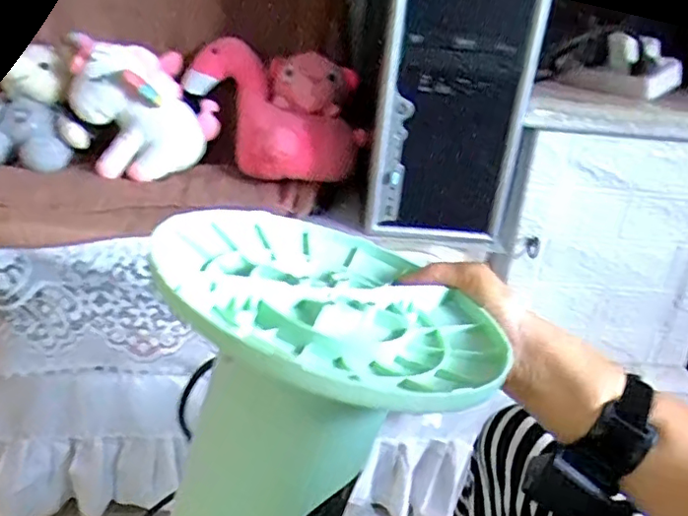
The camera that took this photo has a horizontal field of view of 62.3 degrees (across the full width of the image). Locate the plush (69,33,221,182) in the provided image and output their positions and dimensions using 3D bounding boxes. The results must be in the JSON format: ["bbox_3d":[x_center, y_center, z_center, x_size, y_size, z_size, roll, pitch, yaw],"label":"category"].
[{"bbox_3d":[-0.285,-0.208,0.813,0.190,0.196,0.110,2,24,-3],"label":"plush"}]

